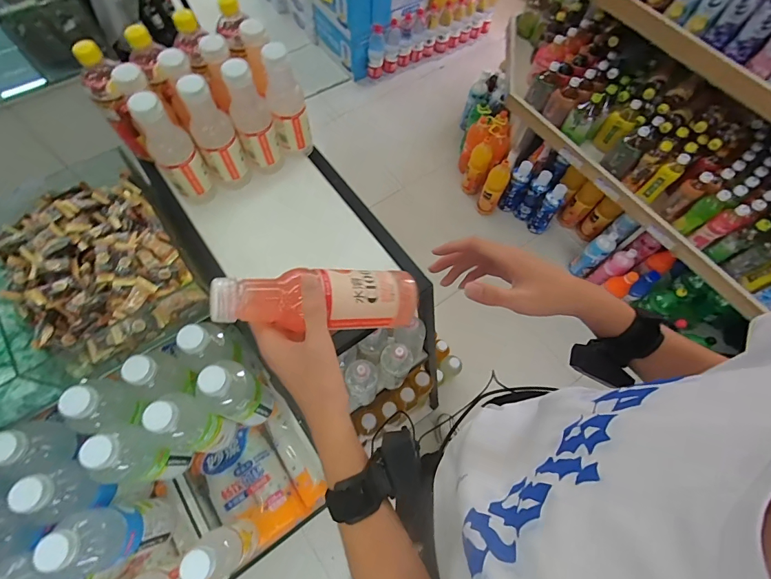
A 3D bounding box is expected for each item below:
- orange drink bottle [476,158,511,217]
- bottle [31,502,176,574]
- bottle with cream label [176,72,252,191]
[{"bbox_3d":[0.500,-0.461,1.813,0.094,0.285,0.079,25,66,8],"label":"orange drink bottle"},{"bbox_3d":[-0.377,0.343,0.549,0.066,0.217,0.077,-12,67,-9],"label":"bottle"},{"bbox_3d":[-0.277,-0.249,0.644,0.071,0.200,0.055,-21,69,-13],"label":"bottle with cream label"}]

